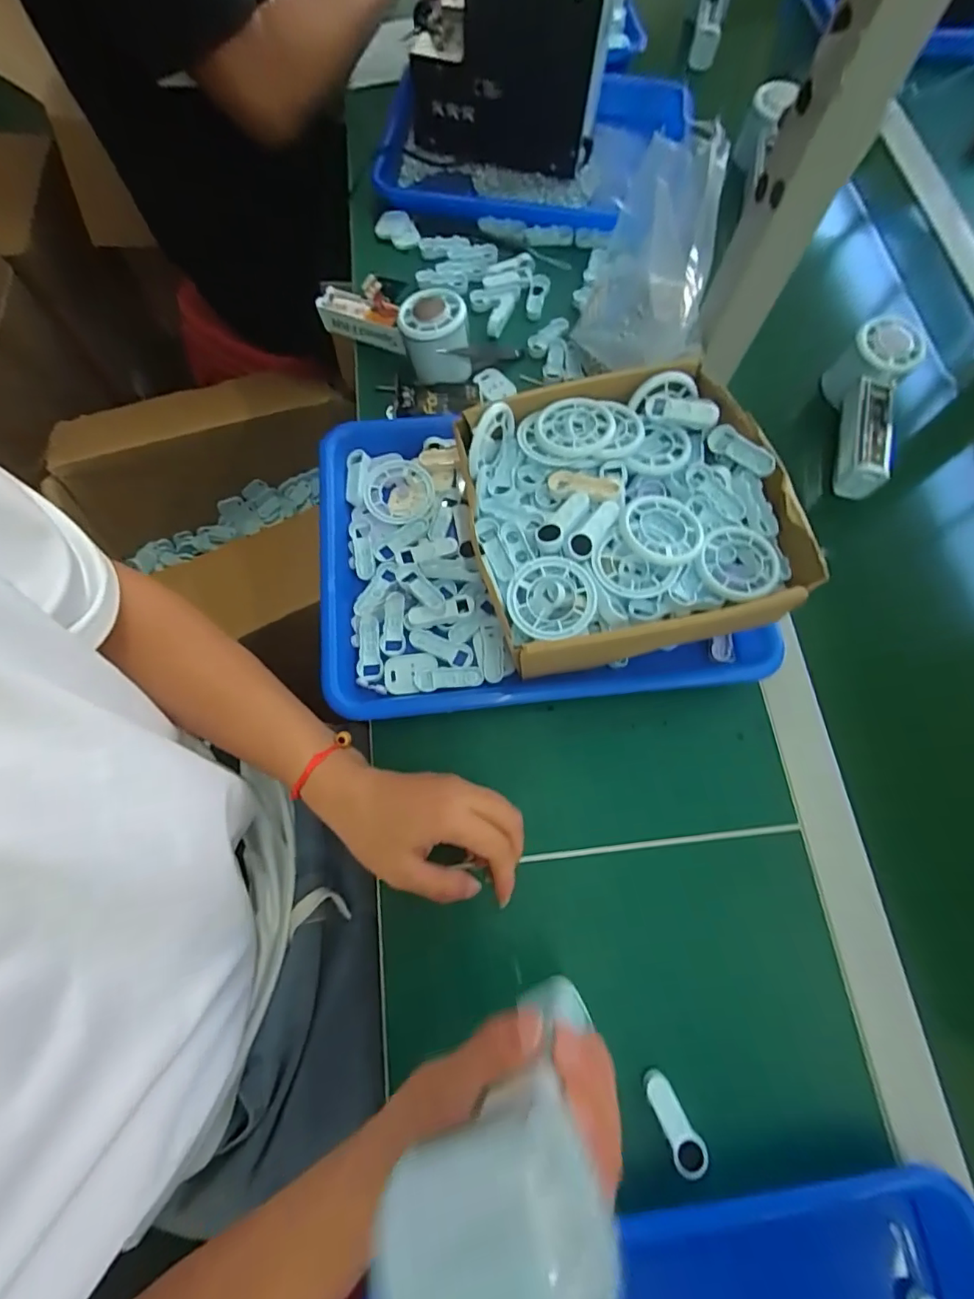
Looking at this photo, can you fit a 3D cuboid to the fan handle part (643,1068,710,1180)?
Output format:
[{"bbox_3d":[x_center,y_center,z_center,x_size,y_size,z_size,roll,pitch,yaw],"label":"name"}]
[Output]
[{"bbox_3d":[0.109,0.276,0.310,0.019,0.012,0.049,-28,74,-8],"label":"fan handle part"}]

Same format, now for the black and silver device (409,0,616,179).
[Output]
[{"bbox_3d":[0.025,-0.595,0.535,0.194,0.149,0.111,16,71,4],"label":"black and silver device"}]

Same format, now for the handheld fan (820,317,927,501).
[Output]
[{"bbox_3d":[0.330,-0.206,0.460,0.046,0.068,0.140,14,71,3],"label":"handheld fan"}]

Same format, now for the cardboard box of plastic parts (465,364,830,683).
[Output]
[{"bbox_3d":[0.097,-0.094,0.388,0.212,0.073,0.203,-10,71,-5],"label":"cardboard box of plastic parts"}]

